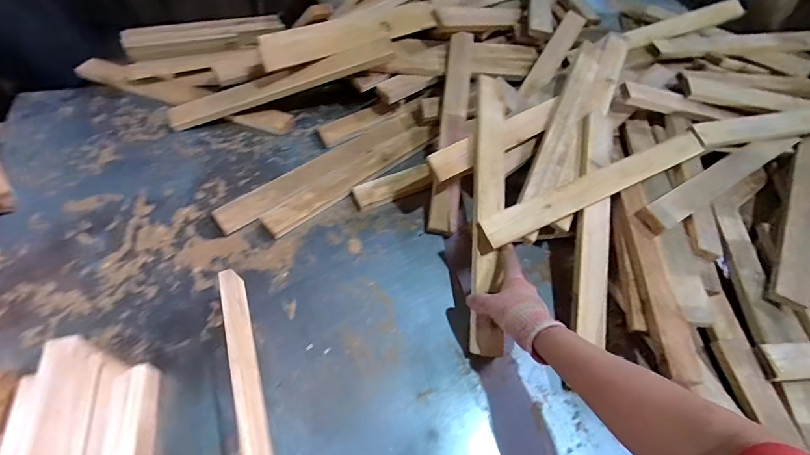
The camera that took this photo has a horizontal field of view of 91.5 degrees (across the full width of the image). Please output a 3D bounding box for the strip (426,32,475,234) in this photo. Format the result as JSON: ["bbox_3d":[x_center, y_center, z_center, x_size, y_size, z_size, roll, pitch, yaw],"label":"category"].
[{"bbox_3d":[0.103,-0.220,0.826,0.055,0.022,0.494,9,67,-3],"label":"strip"}]

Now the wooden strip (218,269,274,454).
[{"bbox_3d":[-0.194,0.202,0.488,0.026,0.051,0.312,-14,63,-14],"label":"wooden strip"}]

